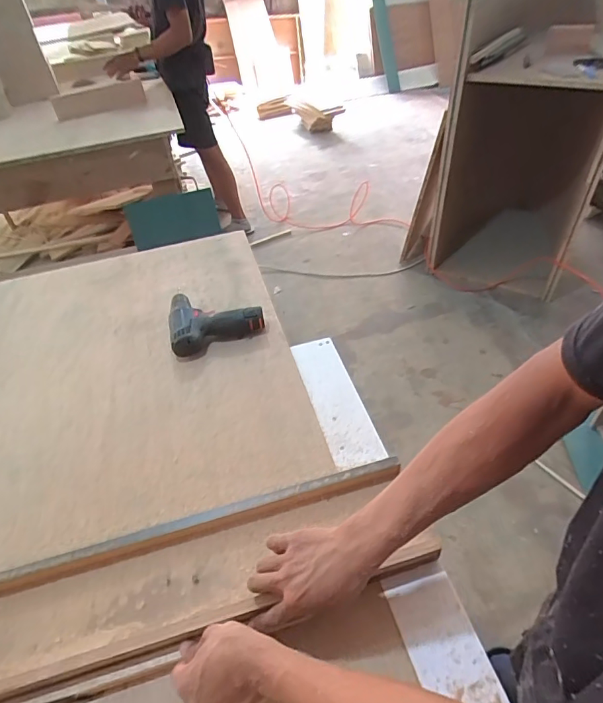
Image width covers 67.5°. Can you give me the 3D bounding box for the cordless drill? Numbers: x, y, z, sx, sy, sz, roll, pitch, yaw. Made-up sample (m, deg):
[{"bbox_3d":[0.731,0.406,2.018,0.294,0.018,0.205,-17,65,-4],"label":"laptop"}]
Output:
[{"bbox_3d":[-0.183,-0.072,0.937,0.188,0.052,0.147,-18,47,-12],"label":"cordless drill"}]

